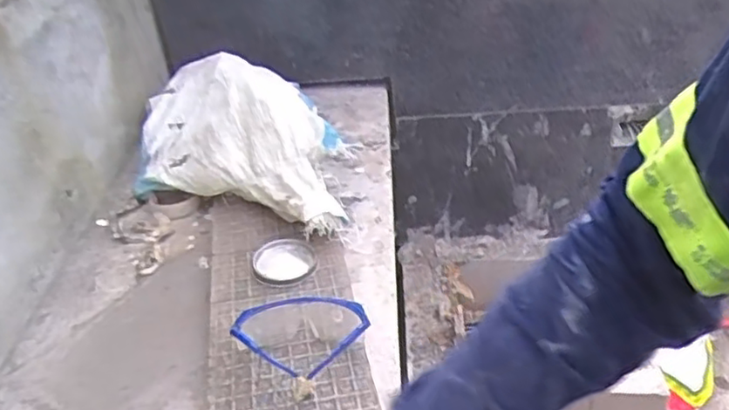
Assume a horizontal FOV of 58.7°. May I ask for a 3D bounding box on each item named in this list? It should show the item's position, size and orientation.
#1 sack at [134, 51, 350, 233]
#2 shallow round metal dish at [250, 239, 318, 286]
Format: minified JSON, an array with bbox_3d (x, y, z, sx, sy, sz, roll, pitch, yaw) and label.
[{"bbox_3d":[-0.220,-0.118,1.045,0.314,0.149,0.476,-9,36,-9],"label":"sack"},{"bbox_3d":[-0.110,0.075,0.881,0.084,0.014,0.093,-5,35,-3],"label":"shallow round metal dish"}]

